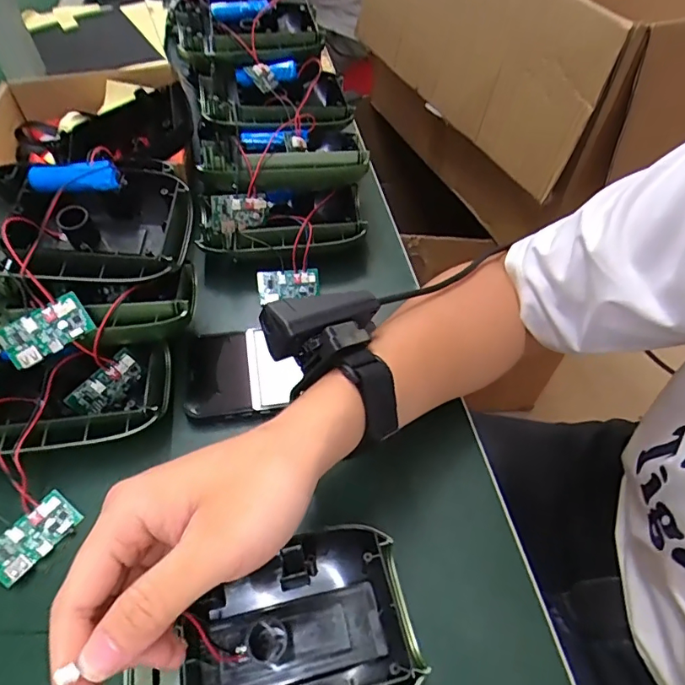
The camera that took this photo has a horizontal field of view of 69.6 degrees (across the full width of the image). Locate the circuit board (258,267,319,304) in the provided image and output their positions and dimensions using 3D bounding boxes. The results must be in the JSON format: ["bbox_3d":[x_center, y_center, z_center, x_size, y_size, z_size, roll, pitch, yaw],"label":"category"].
[{"bbox_3d":[-0.049,-0.054,0.450,0.055,0.026,0.009,-6,10,-2],"label":"circuit board"}]

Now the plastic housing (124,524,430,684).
[{"bbox_3d":[-0.039,0.169,0.275,0.155,0.036,0.091,-12,54,-9],"label":"plastic housing"}]

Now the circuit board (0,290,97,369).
[{"bbox_3d":[-0.198,-0.008,0.328,0.053,0.007,0.031,-35,94,-13],"label":"circuit board"}]

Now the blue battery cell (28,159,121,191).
[{"bbox_3d":[-0.205,-0.128,0.375,0.067,0.017,0.015,-1,53,-1],"label":"blue battery cell"}]

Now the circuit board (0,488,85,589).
[{"bbox_3d":[-0.203,0.128,0.324,0.030,0.010,0.055,31,59,22],"label":"circuit board"}]

